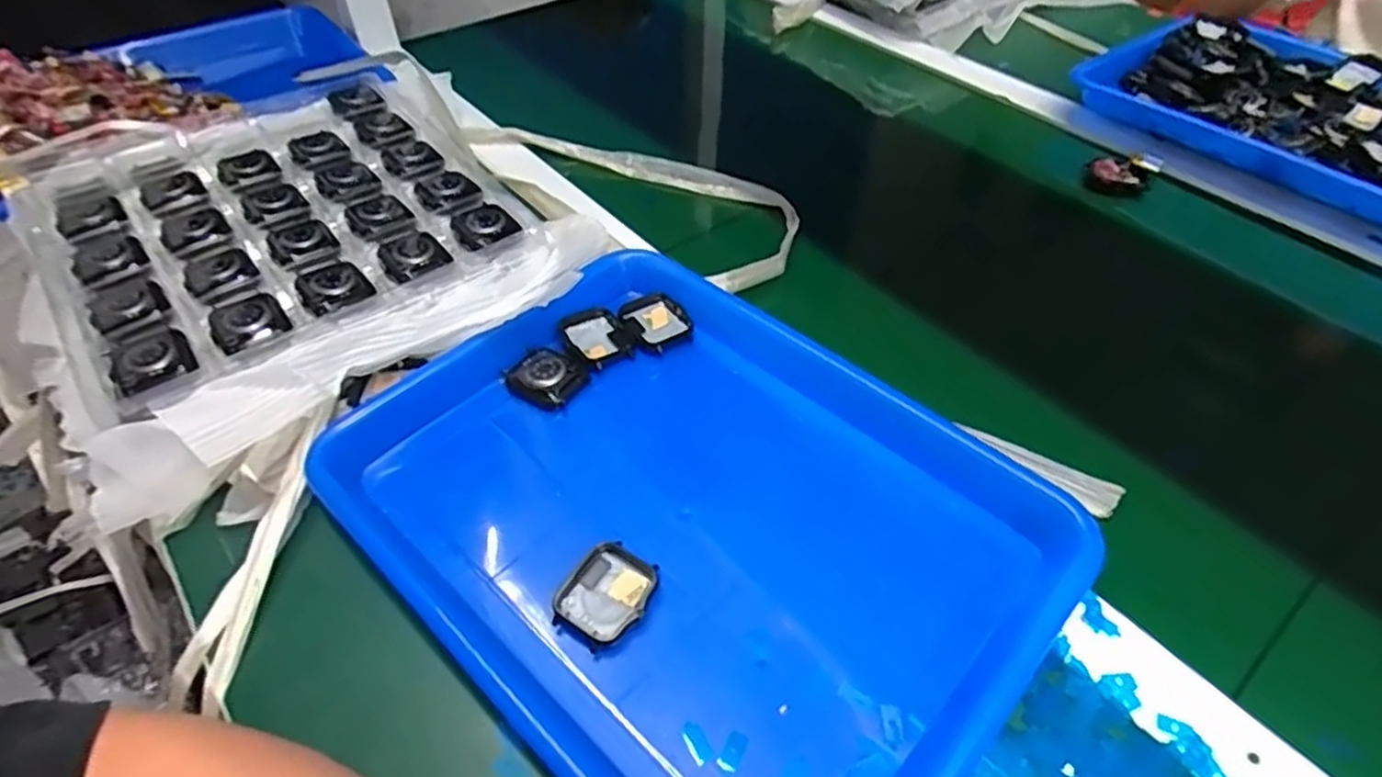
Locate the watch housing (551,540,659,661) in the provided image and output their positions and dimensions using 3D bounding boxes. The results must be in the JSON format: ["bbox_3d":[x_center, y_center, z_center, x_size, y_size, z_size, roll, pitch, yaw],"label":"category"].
[{"bbox_3d":[-0.040,0.099,0.347,0.039,0.015,0.046,24,53,20],"label":"watch housing"}]

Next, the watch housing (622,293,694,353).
[{"bbox_3d":[-0.021,-0.043,0.477,0.036,0.010,0.045,-22,51,-18],"label":"watch housing"}]

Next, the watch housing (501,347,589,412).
[{"bbox_3d":[-0.088,-0.007,0.447,0.044,0.011,0.037,36,58,28],"label":"watch housing"}]

